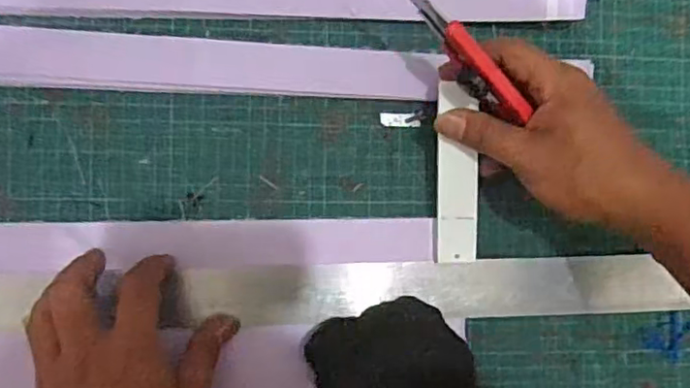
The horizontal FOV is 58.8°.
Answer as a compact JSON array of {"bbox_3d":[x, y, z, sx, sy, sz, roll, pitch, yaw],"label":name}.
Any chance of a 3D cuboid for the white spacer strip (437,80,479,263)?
[{"bbox_3d":[0.072,-0.012,0.390,0.025,0.004,0.113,-1,100,6],"label":"white spacer strip"}]

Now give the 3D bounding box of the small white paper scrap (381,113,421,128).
[{"bbox_3d":[0.038,-0.050,0.413,0.027,0.004,0.010,1,94,-4],"label":"small white paper scrap"}]

